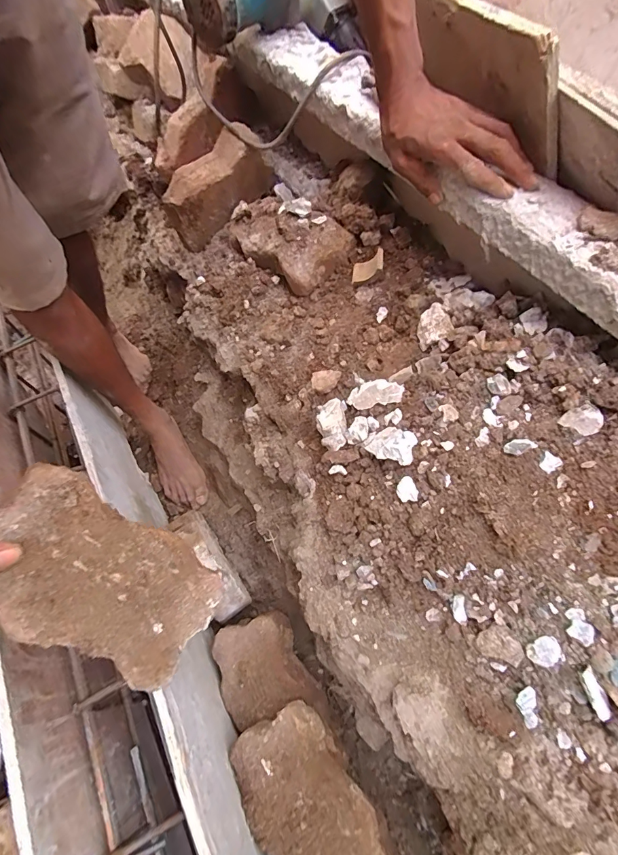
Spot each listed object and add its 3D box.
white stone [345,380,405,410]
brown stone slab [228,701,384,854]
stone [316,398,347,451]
[{"bbox_3d":[0.083,-0.042,0.506,0.072,0.026,0.034,-8,60,24],"label":"white stone"},{"bbox_3d":[0.001,0.439,0.437,0.122,0.063,0.215,-35,66,-14],"label":"brown stone slab"},{"bbox_3d":[0.028,-0.004,0.499,0.035,0.033,0.051,-7,62,-1],"label":"stone"}]

